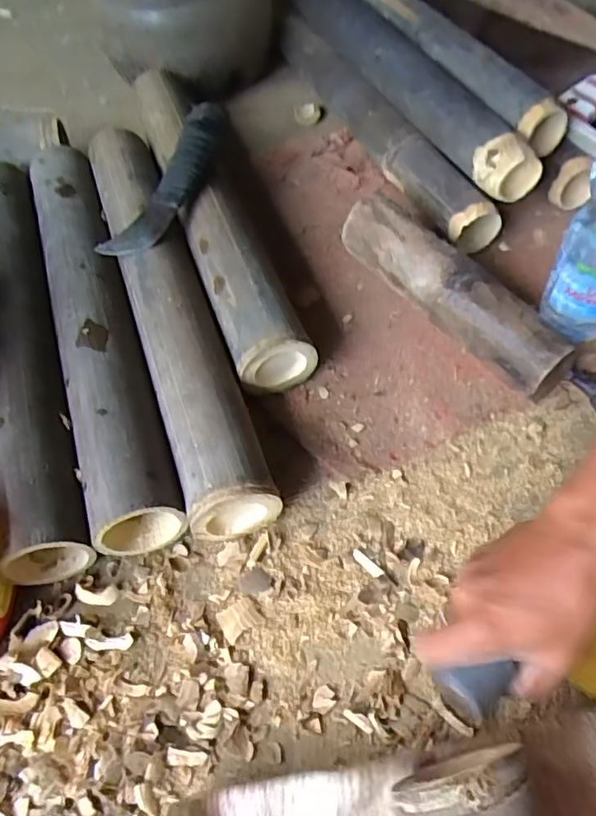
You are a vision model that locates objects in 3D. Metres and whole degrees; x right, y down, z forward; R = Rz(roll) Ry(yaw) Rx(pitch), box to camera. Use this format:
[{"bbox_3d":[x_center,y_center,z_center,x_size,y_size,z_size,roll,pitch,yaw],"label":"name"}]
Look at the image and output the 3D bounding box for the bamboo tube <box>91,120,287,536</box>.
[{"bbox_3d":[-0.128,-0.108,0.588,0.070,0.074,0.496,-18,57,-9],"label":"bamboo tube"}]

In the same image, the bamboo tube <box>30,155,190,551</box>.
[{"bbox_3d":[-0.201,-0.101,0.586,0.071,0.063,0.501,-18,57,-9],"label":"bamboo tube"}]

